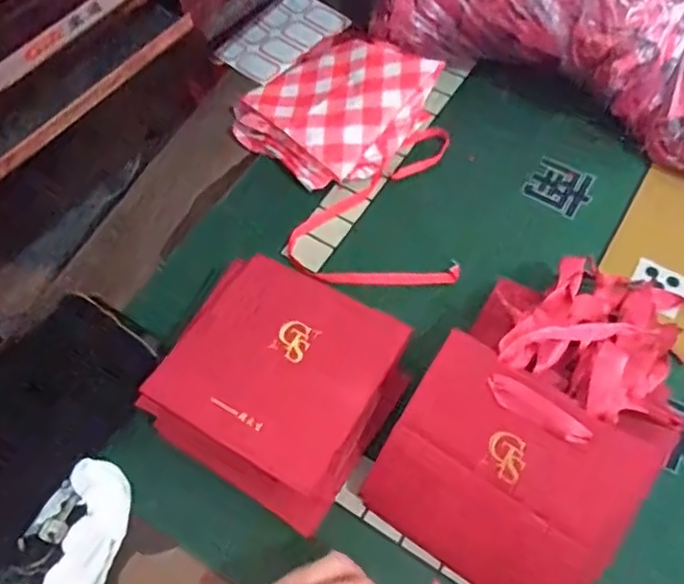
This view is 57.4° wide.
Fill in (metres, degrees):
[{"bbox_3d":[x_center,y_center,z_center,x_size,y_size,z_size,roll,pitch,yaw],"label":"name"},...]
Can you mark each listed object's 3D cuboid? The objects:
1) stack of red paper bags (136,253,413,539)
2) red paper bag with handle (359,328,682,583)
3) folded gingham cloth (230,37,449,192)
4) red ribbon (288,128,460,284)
[{"bbox_3d":[-0.047,0.064,0.457,0.156,0.055,0.161,29,65,15],"label":"stack of red paper bags"},{"bbox_3d":[0.105,0.123,0.403,0.153,0.014,0.143,28,106,13],"label":"red paper bag with handle"},{"bbox_3d":[-0.009,-0.180,0.595,0.149,0.061,0.148,37,67,19],"label":"folded gingham cloth"},{"bbox_3d":[0.028,-0.084,0.578,0.147,0.015,0.172,1,61,1],"label":"red ribbon"}]

